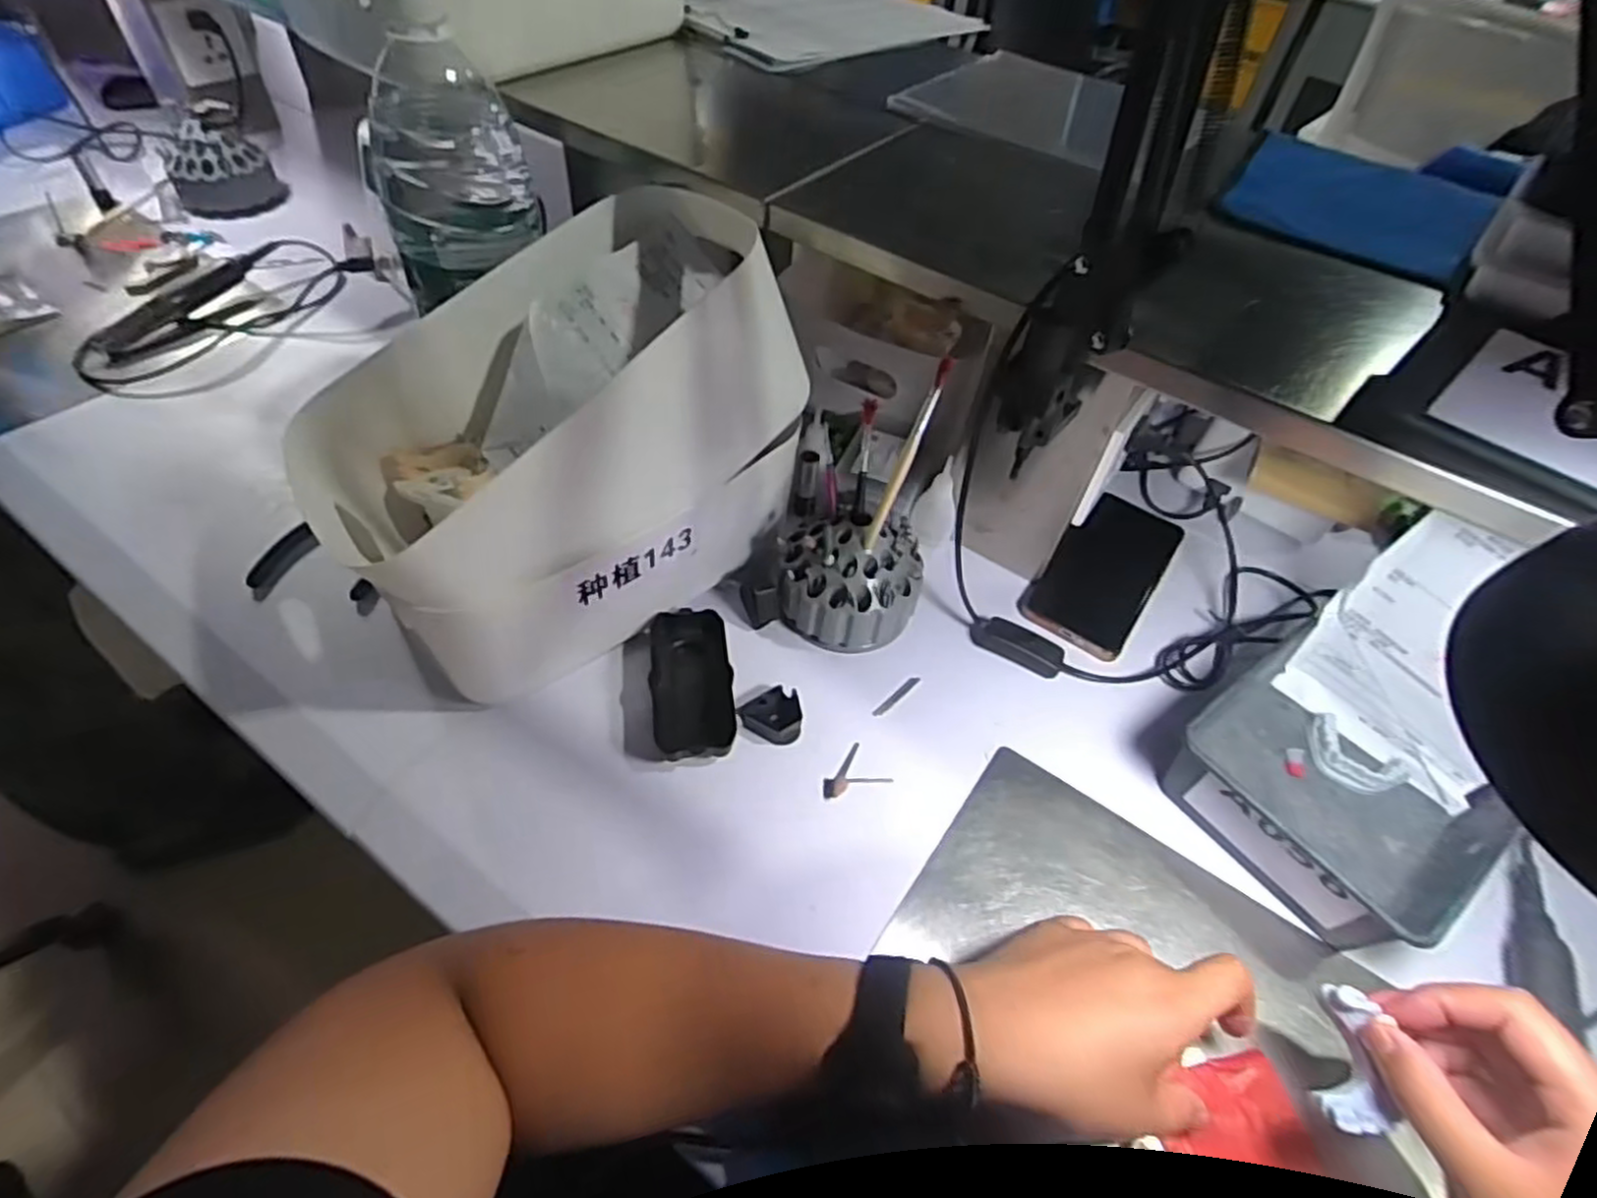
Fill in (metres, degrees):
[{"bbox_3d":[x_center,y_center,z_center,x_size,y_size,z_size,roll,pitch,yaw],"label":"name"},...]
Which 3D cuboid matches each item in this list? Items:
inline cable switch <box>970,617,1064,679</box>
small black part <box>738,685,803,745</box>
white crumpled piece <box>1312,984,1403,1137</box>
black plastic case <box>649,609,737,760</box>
[{"bbox_3d":[0.162,0.032,0.565,0.068,0.015,0.026,24,53,13],"label":"inline cable switch"},{"bbox_3d":[-0.018,0.077,0.511,0.040,0.010,0.041,3,51,-3],"label":"small black part"},{"bbox_3d":[0.255,0.213,0.355,0.026,0.022,0.059,12,64,4],"label":"white crumpled piece"},{"bbox_3d":[-0.071,0.056,0.513,0.052,0.021,0.113,-3,52,-8],"label":"black plastic case"}]

